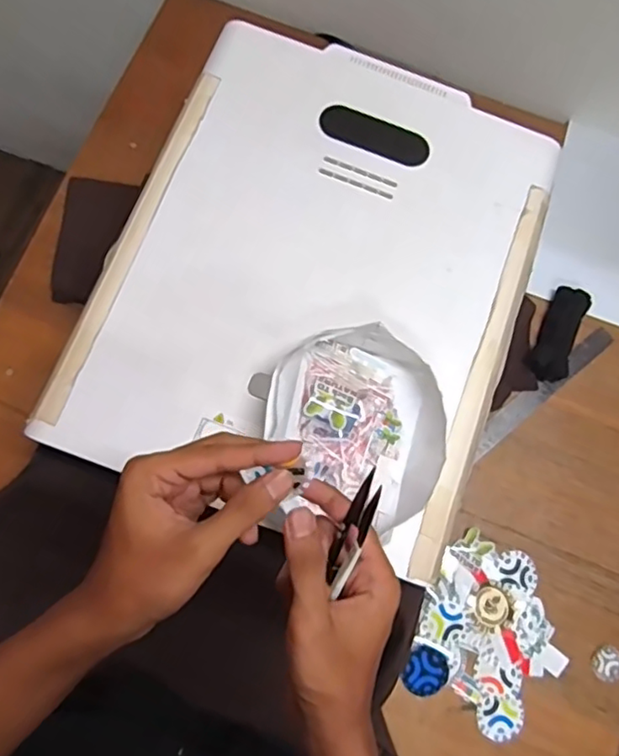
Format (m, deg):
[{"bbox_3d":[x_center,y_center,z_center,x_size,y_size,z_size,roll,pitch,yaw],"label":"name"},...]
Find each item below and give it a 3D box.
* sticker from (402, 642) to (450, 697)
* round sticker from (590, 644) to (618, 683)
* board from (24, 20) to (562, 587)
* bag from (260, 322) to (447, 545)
[{"bbox_3d":[0.129,0.328,0.683,0.048,0.009,0.052,2,74,-6],"label":"sticker"},{"bbox_3d":[0.344,0.329,0.705,0.038,0.008,0.039,2,74,-6],"label":"round sticker"},{"bbox_3d":[0.017,-0.110,0.615,0.397,0.018,0.494,20,75,0],"label":"board"},{"bbox_3d":[0.045,0.045,0.554,0.159,0.061,0.173,11,73,2],"label":"bag"}]

